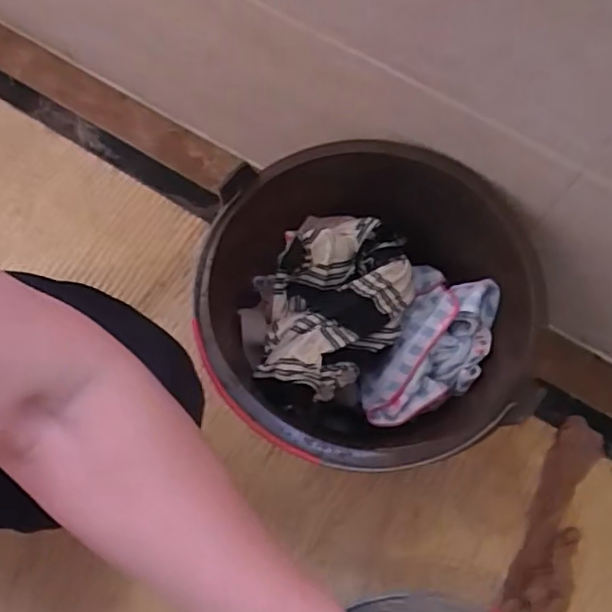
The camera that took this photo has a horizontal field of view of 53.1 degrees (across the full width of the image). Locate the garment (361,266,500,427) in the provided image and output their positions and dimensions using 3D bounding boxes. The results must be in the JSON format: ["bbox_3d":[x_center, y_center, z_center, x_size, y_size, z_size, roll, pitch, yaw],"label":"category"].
[{"bbox_3d":[0.110,0.037,0.528,0.081,0.058,0.150,26,73,7],"label":"garment"}]

